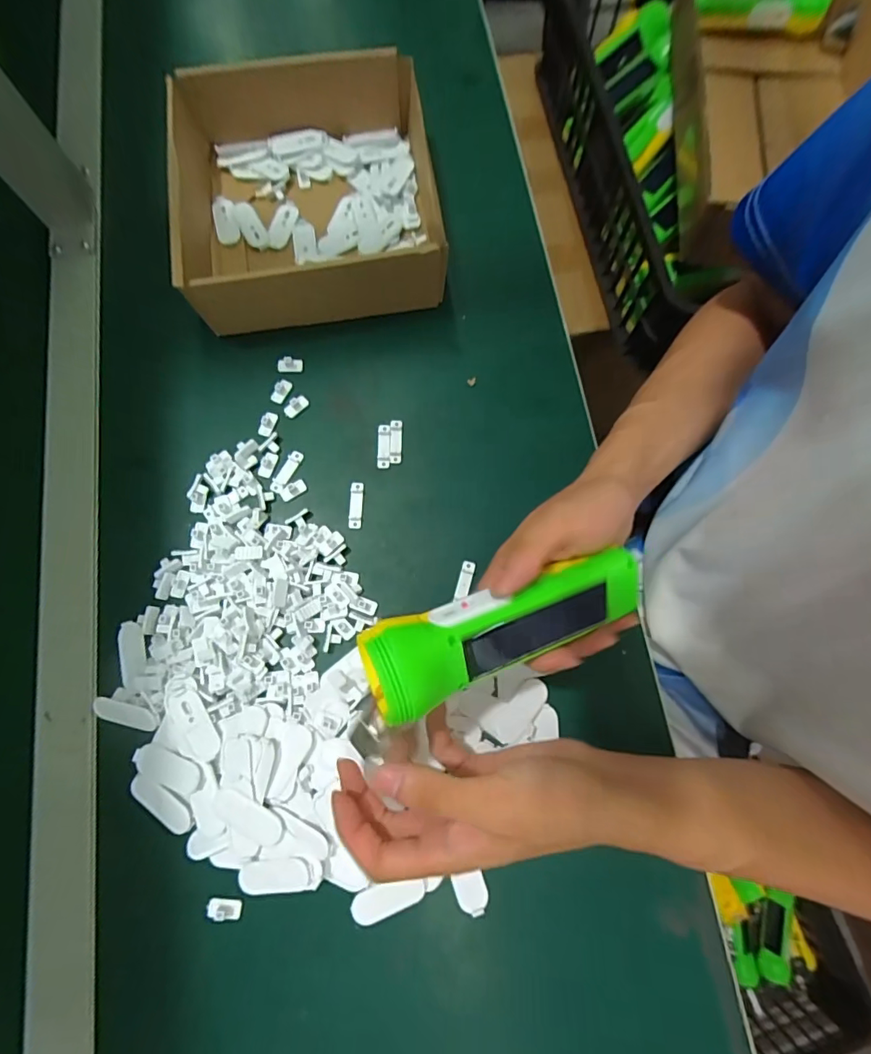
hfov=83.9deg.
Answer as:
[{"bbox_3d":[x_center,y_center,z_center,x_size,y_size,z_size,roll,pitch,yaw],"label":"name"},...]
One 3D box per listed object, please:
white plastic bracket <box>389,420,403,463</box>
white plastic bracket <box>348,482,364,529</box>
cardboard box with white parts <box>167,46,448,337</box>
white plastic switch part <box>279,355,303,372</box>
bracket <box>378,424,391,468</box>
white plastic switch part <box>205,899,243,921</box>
[{"bbox_3d":[-0.032,-0.070,0.392,0.010,0.005,0.037,0,76,0],"label":"white plastic bracket"},{"bbox_3d":[-0.062,-0.017,0.378,0.011,0.004,0.037,2,76,0],"label":"white plastic bracket"},{"bbox_3d":[-0.105,-0.278,0.409,0.197,0.071,0.211,-8,76,-2],"label":"cardboard box with white parts"},{"bbox_3d":[-0.122,-0.136,0.401,0.021,0.011,0.009,3,76,1],"label":"white plastic switch part"},{"bbox_3d":[-0.042,-0.066,0.391,0.010,0.004,0.037,0,76,0],"label":"bracket"},{"bbox_3d":[-0.135,0.244,0.310,0.021,0.007,0.010,7,76,2],"label":"white plastic switch part"}]

